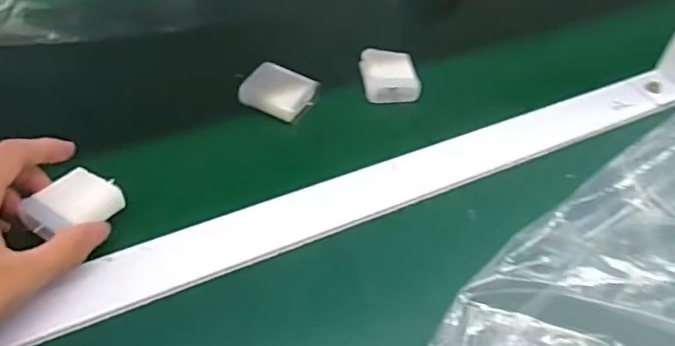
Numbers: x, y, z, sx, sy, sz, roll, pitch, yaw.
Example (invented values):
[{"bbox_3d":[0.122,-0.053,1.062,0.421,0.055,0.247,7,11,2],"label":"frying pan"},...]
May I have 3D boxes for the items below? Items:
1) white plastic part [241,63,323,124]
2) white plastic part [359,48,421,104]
[{"bbox_3d":[-0.047,-0.064,0.490,0.052,0.026,0.041,19,48,13],"label":"white plastic part"},{"bbox_3d":[0.044,-0.081,0.517,0.048,0.022,0.048,1,47,-5],"label":"white plastic part"}]

